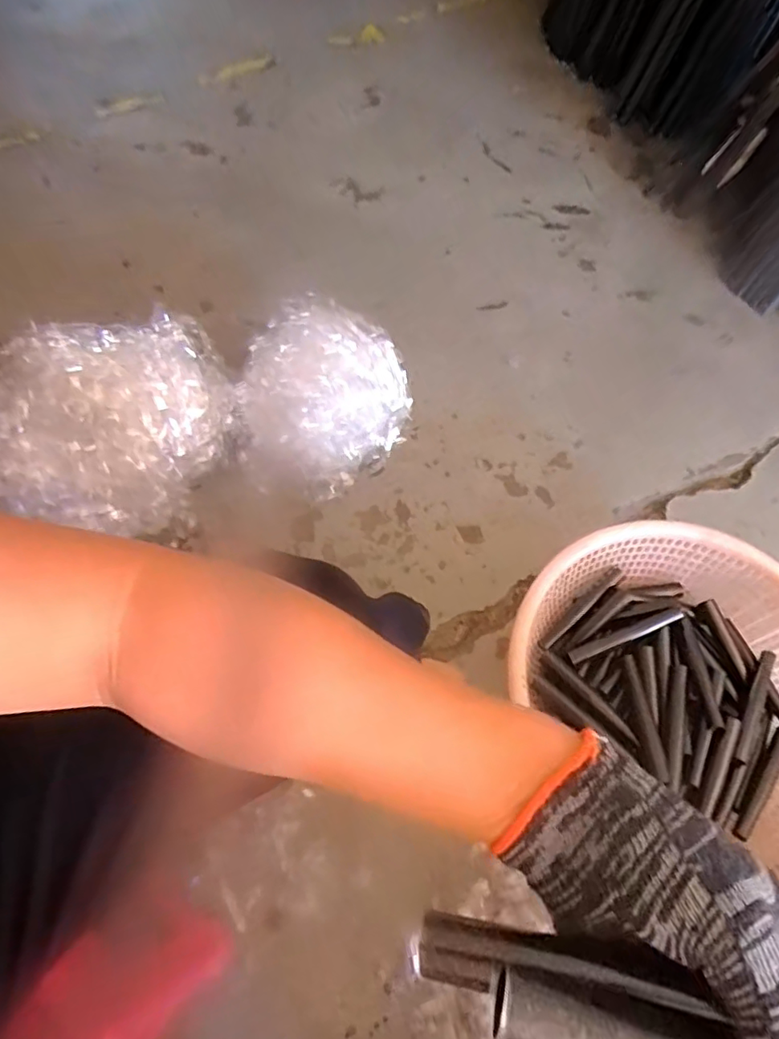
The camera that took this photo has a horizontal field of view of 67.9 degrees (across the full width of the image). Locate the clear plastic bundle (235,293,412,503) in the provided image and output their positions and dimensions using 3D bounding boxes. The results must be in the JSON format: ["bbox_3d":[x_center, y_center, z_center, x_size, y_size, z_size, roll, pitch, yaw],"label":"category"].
[{"bbox_3d":[-0.086,-0.168,0.831,0.210,0.210,0.219,6,65,2],"label":"clear plastic bundle"}]

